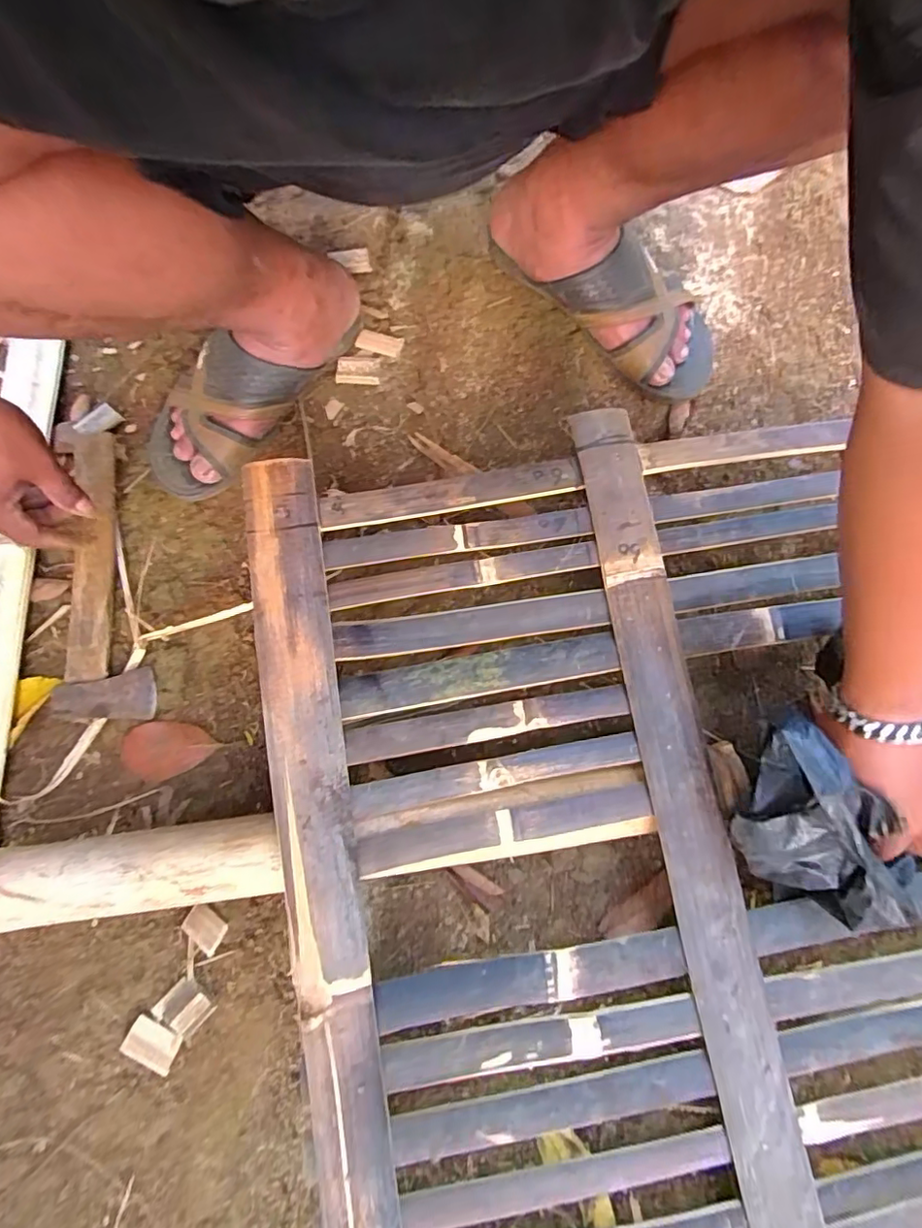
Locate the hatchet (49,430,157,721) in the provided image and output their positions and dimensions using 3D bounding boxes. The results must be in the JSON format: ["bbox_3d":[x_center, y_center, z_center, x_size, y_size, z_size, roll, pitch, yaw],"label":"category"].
[{"bbox_3d":[-0.341,-0.045,0.526,0.082,0.028,0.287,-11,77,-3],"label":"hatchet"}]

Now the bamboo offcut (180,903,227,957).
[{"bbox_3d":[-0.210,0.257,0.461,0.035,0.004,0.026,36,80,7],"label":"bamboo offcut"}]

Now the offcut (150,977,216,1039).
[{"bbox_3d":[-0.217,0.309,0.442,0.036,0.008,0.035,43,80,9],"label":"offcut"}]

